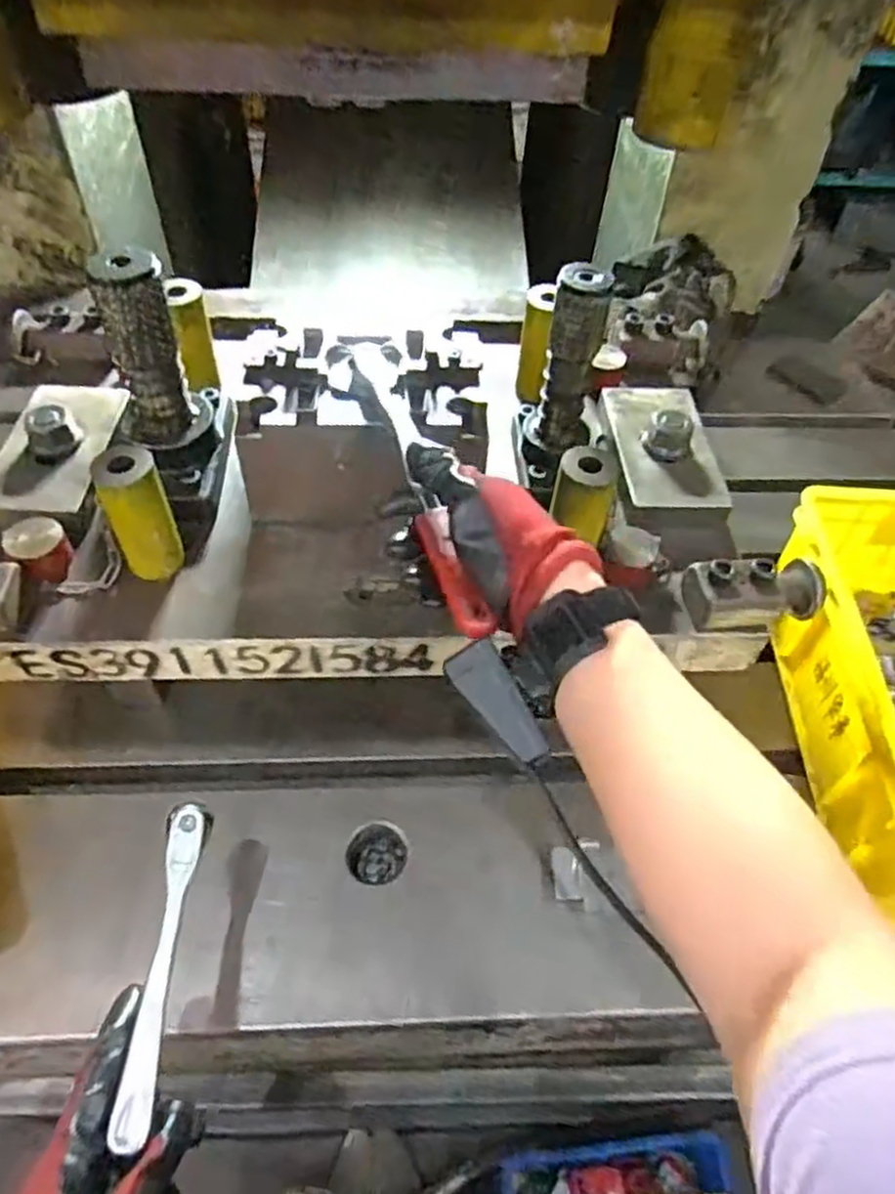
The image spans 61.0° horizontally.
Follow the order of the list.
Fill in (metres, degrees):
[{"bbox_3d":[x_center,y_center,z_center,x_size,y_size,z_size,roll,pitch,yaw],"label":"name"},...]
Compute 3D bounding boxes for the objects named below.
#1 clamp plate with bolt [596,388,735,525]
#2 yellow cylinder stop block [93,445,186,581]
[{"bbox_3d":[0.182,-0.130,0.638,0.083,0.040,0.155,1,52,-2],"label":"clamp plate with bolt"},{"bbox_3d":[-0.212,-0.056,0.526,0.039,0.093,0.039,-23,56,-19],"label":"yellow cylinder stop block"}]

